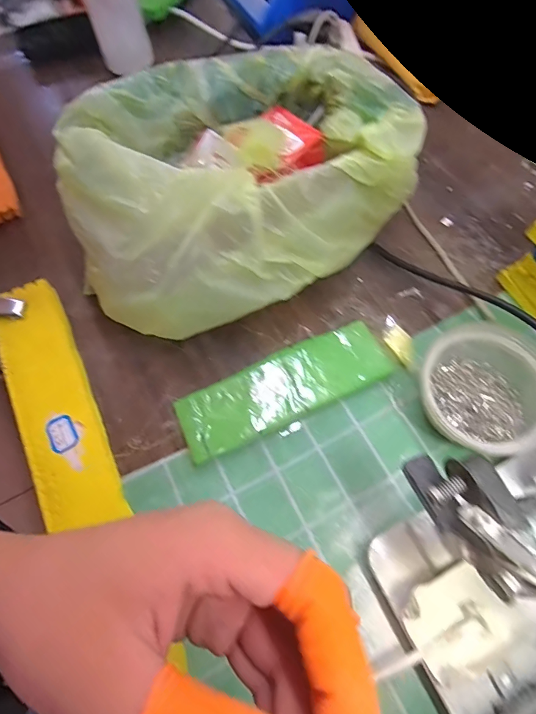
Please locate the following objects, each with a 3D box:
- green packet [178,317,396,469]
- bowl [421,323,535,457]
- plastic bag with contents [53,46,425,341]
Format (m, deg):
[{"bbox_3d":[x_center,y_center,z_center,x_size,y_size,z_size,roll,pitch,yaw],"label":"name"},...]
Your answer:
[{"bbox_3d":[0.015,0.026,0.343,0.181,0.014,0.056,-25,67,-9],"label":"green packet"},{"bbox_3d":[0.166,0.028,0.321,0.104,0.053,0.098,-1,65,1],"label":"bowl"},{"bbox_3d":[-0.028,-0.144,0.357,0.291,0.118,0.200,-34,69,-13],"label":"plastic bag with contents"}]

